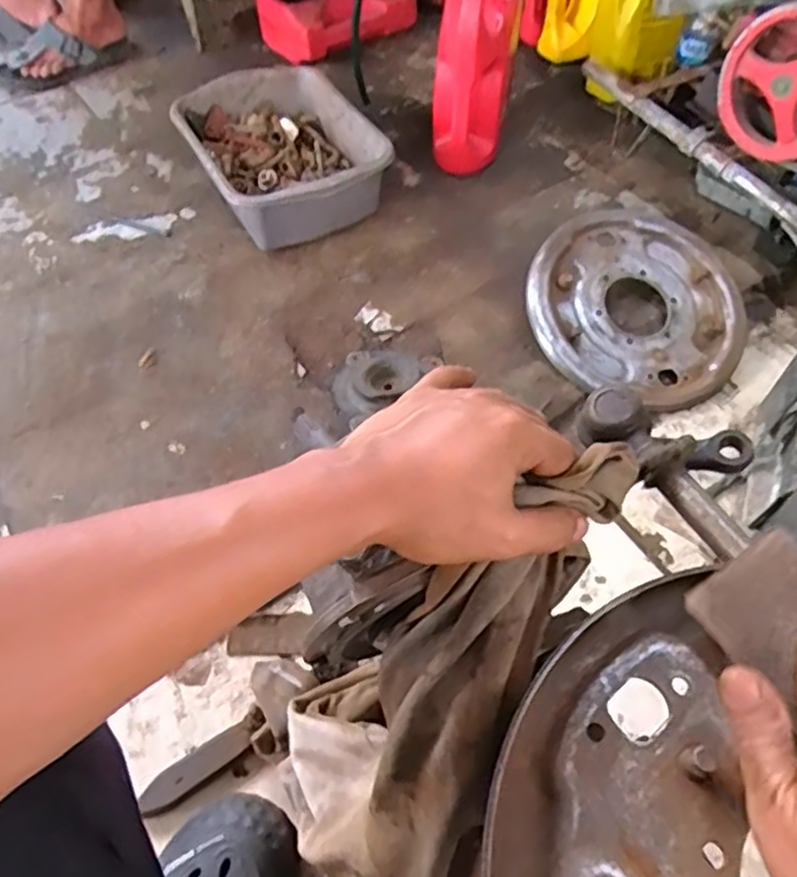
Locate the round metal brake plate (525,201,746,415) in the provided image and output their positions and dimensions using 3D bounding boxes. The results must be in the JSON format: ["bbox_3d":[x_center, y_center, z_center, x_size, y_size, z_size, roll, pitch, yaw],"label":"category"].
[{"bbox_3d":[0.329,-0.185,0.959,0.297,0.042,0.297,1,75,-5],"label":"round metal brake plate"}]

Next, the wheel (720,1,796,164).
[{"bbox_3d":[0.511,-0.459,0.898,0.055,0.172,0.172,-31,61,-21],"label":"wheel"}]

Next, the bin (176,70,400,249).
[{"bbox_3d":[-0.182,-0.444,1.104,0.261,0.134,0.307,-26,59,-18],"label":"bin"}]

